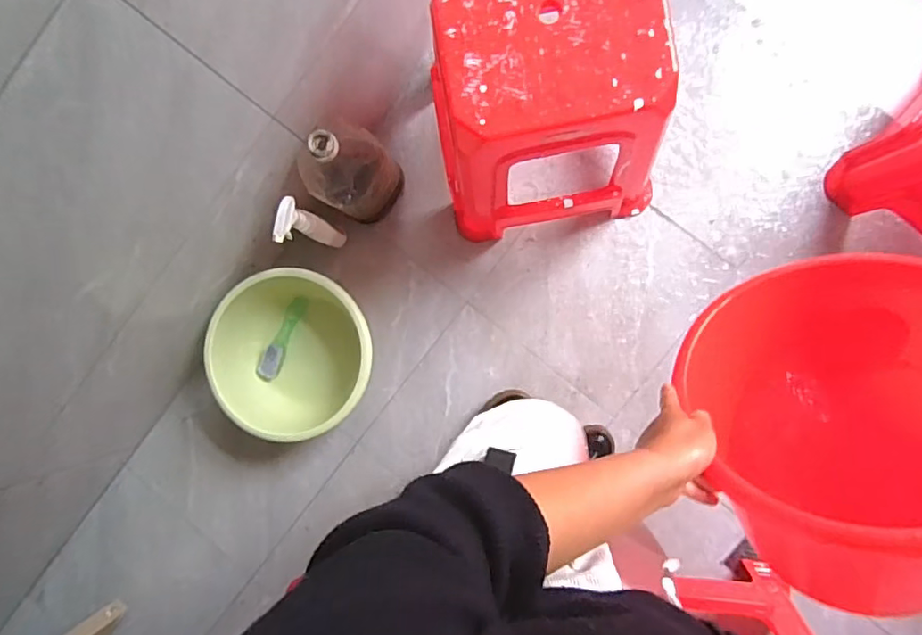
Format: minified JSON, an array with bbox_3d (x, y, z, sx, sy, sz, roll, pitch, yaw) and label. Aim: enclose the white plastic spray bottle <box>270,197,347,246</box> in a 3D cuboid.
[{"bbox_3d":[-0.289,-0.169,1.103,0.081,0.200,0.084,23,93,6],"label":"white plastic spray bottle"}]

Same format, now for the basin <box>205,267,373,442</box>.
[{"bbox_3d":[-0.344,0.084,1.178,0.329,0.152,0.336,0,90,7],"label":"basin"}]

